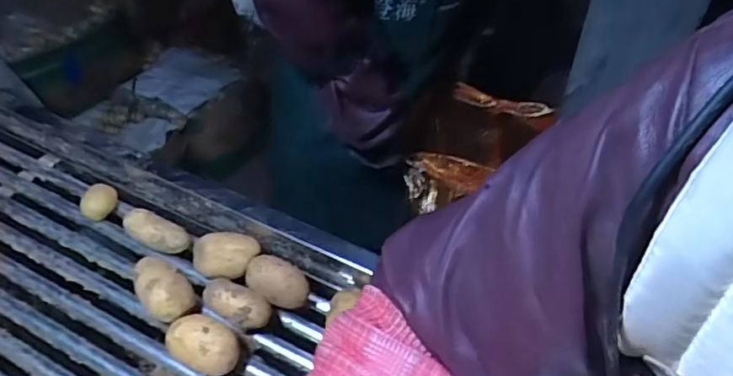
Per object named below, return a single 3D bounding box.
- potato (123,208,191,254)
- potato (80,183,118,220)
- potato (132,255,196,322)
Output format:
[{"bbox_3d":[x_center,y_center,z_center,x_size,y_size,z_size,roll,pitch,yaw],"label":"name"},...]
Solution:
[{"bbox_3d":[-0.236,0.048,0.617,0.084,0.033,0.034,17,48,18],"label":"potato"},{"bbox_3d":[-0.311,0.017,0.654,0.040,0.027,0.035,-25,50,-22],"label":"potato"},{"bbox_3d":[-0.202,0.105,0.562,0.048,0.050,0.074,-27,50,-23],"label":"potato"}]

